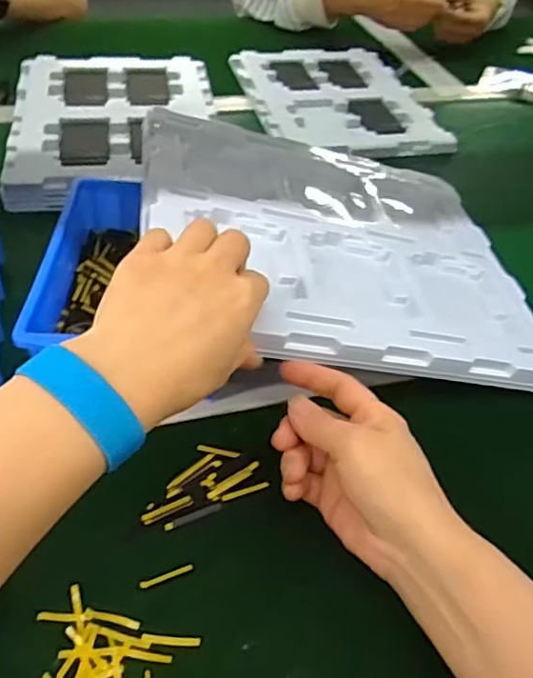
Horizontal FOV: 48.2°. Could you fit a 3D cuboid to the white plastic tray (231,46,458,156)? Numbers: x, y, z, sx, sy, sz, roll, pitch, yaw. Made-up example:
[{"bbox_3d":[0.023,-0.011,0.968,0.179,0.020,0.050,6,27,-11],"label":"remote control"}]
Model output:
[{"bbox_3d":[0.090,-0.322,0.798,0.229,0.015,0.281,-7,47,-12],"label":"white plastic tray"}]

